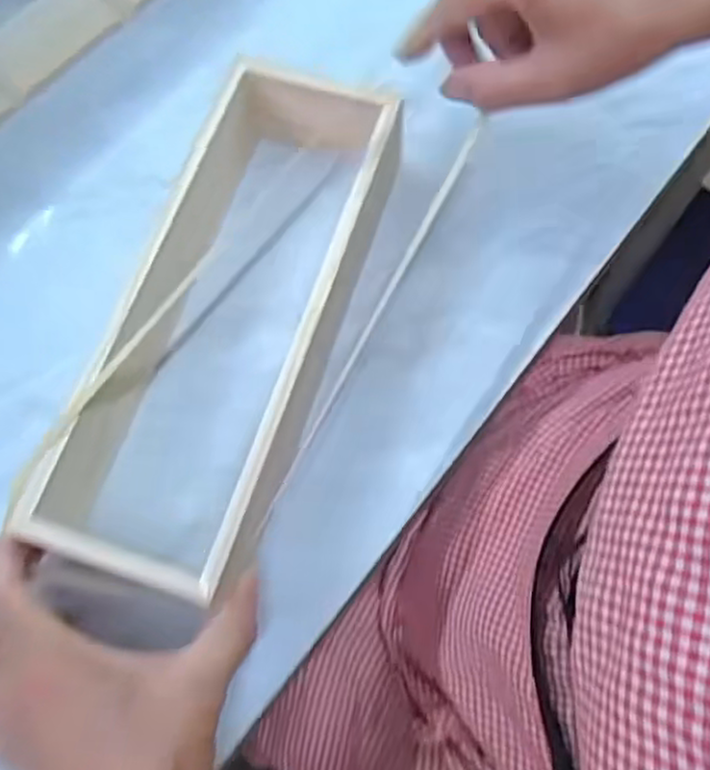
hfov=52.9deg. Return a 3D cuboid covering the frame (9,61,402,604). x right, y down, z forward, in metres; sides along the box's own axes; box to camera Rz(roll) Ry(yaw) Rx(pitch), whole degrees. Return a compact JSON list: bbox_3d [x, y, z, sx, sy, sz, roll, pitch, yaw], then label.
[{"bbox_3d":[-0.069,-0.039,0.379,0.111,0.059,0.277,16,71,7],"label":"frame"}]

